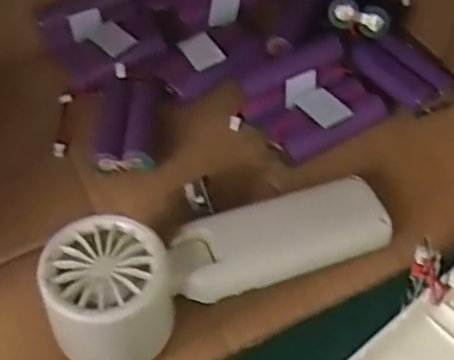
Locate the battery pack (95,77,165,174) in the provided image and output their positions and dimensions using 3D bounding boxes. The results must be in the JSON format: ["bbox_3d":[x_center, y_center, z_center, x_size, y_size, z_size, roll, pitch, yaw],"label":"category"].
[{"bbox_3d":[-0.058,-0.031,0.393,0.034,0.022,0.062,1,52,7],"label":"battery pack"}]

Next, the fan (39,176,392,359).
[{"bbox_3d":[-0.002,0.034,0.313,0.159,0.059,0.049,-23,53,-12],"label":"fan"}]

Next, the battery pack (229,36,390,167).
[{"bbox_3d":[0.048,-0.044,0.386,0.072,0.031,0.056,-27,54,-16],"label":"battery pack"}]

